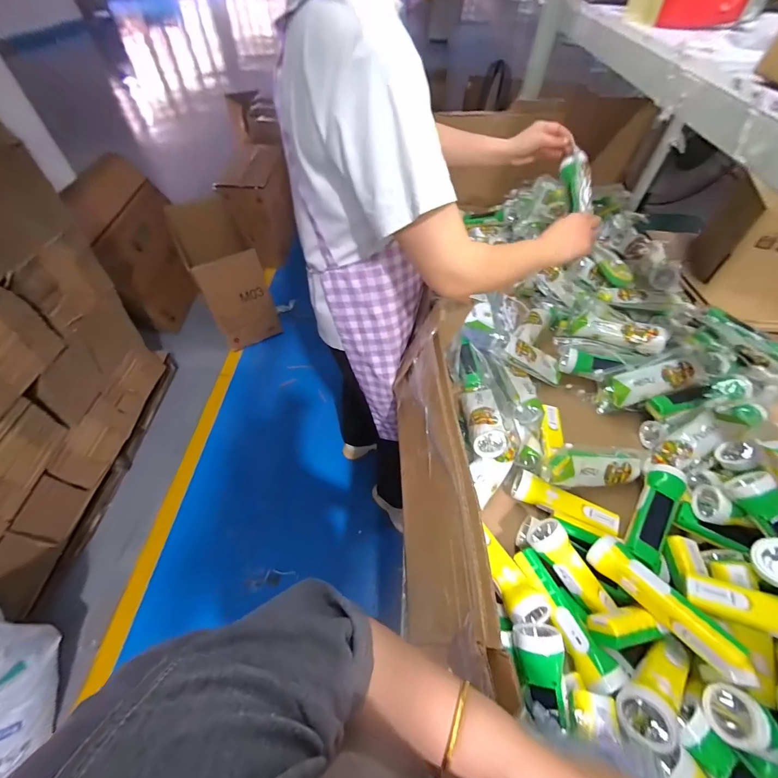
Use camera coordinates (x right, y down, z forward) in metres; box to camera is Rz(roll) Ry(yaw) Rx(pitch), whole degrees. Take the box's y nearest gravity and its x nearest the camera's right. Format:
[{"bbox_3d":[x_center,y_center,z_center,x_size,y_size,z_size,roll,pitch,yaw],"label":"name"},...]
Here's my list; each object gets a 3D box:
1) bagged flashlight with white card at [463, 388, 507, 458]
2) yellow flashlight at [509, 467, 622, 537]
[{"bbox_3d":[0.174,0.055,0.636,0.057,0.053,0.150,5,34,2],"label":"bagged flashlight with white card"},{"bbox_3d":[0.298,0.200,0.592,0.166,0.051,0.051,22,54,14],"label":"yellow flashlight"}]

